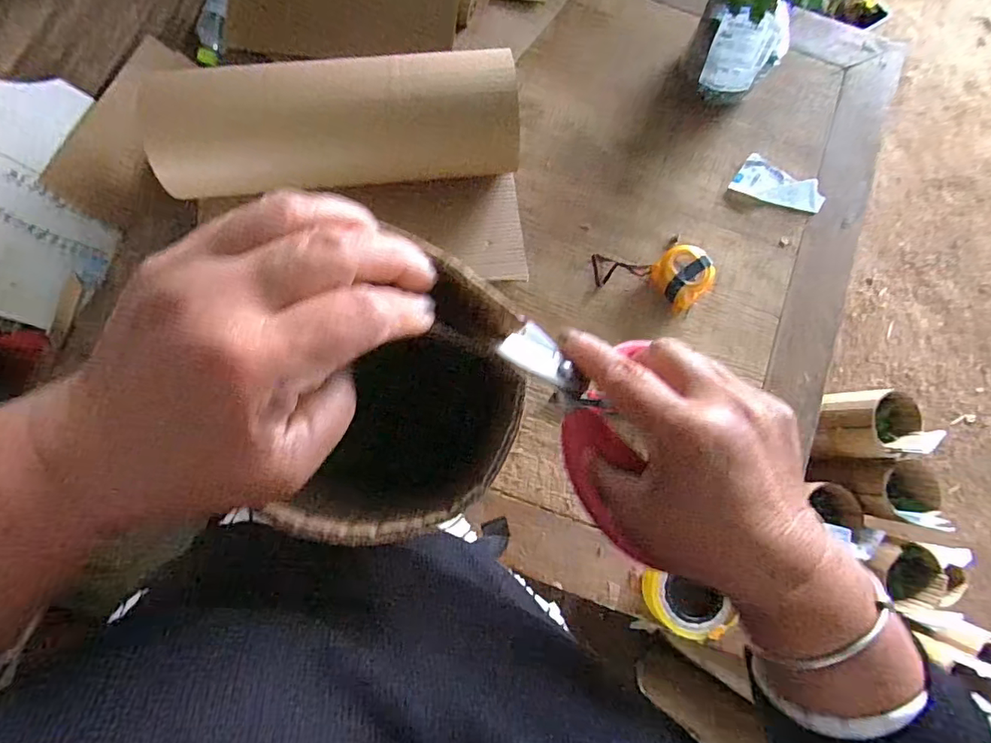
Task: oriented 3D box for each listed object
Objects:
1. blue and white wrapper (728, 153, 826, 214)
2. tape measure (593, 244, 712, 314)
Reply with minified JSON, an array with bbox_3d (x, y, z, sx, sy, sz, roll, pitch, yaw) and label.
[{"bbox_3d":[0.434,-0.283,0.787,0.131,0.019,0.061,25,81,1],"label":"blue and white wrapper"},{"bbox_3d":[0.224,-0.129,0.727,0.159,0.046,0.092,-3,82,-4],"label":"tape measure"}]

